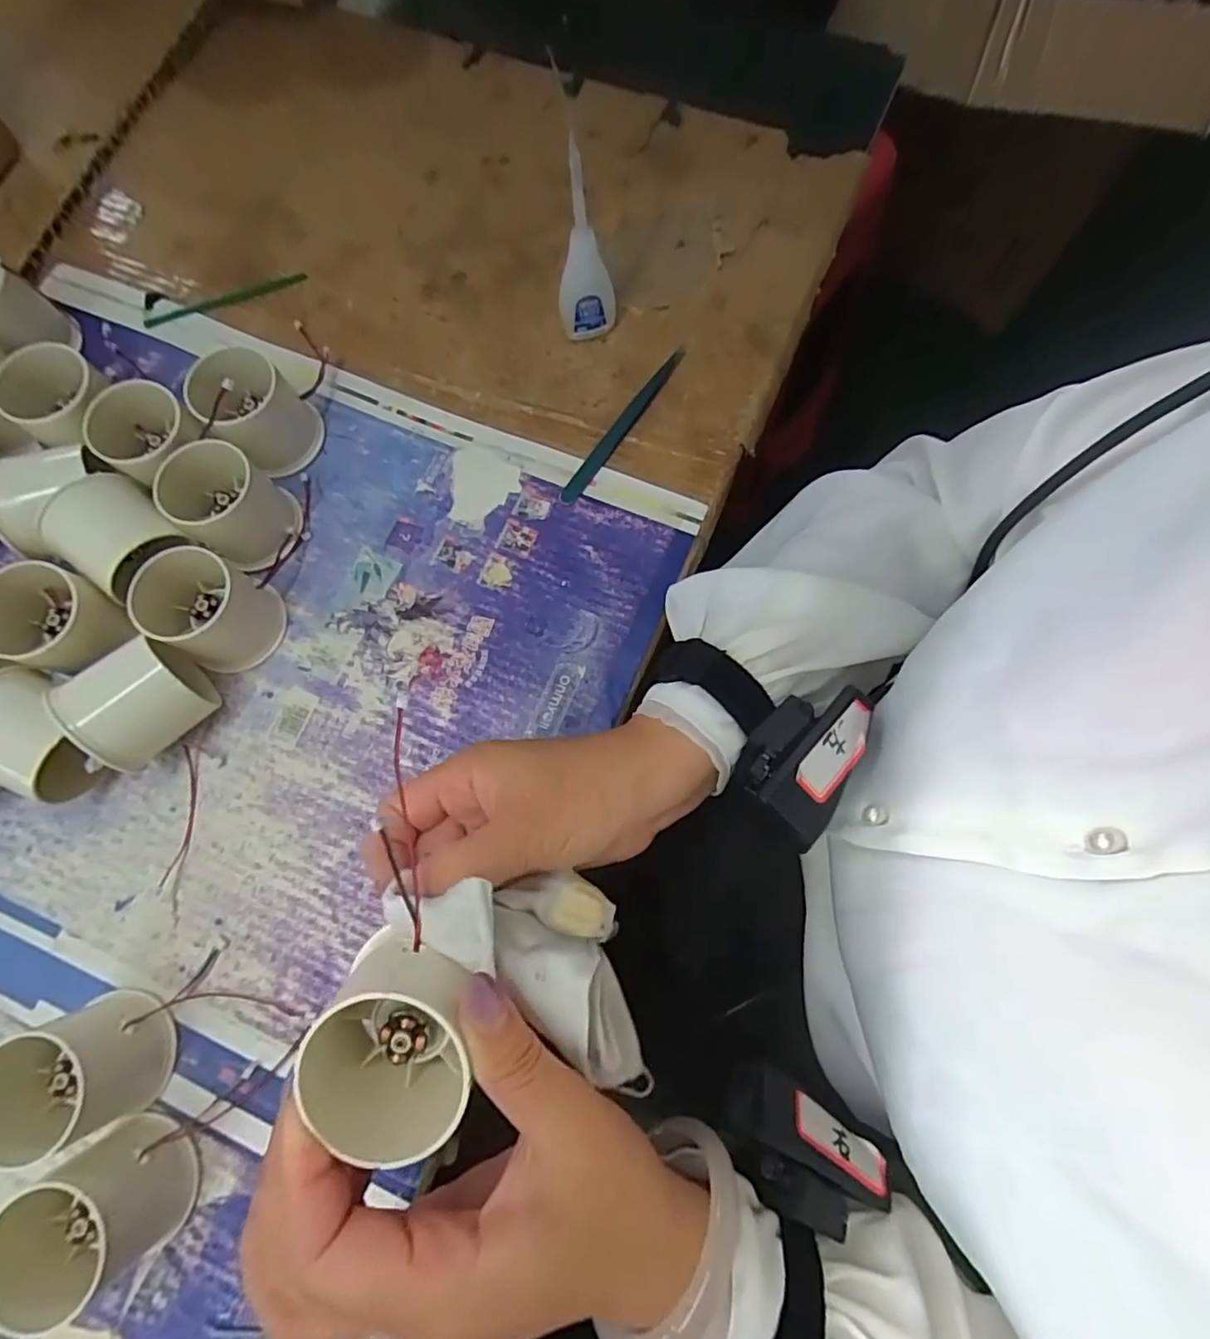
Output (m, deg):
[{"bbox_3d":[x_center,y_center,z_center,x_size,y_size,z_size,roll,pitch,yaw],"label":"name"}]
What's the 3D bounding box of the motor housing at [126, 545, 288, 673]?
[{"bbox_3d":[-0.217,-0.034,0.329,0.064,0.047,0.054,26,77,7],"label":"motor housing"}]

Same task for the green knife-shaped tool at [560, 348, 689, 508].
[{"bbox_3d":[0.012,-0.154,0.378,0.011,0.006,0.128,33,78,9],"label":"green knife-shaped tool"}]

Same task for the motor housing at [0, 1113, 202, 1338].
[{"bbox_3d":[-0.213,0.230,0.258,0.054,0.054,0.050,-38,78,-9],"label":"motor housing"}]

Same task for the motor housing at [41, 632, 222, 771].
[{"bbox_3d":[-0.232,0.017,0.313,0.048,0.054,0.057,42,80,11],"label":"motor housing"}]

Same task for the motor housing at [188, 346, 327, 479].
[{"bbox_3d":[-0.202,-0.150,0.353,0.051,0.049,0.053,0,75,1],"label":"motor housing"}]

